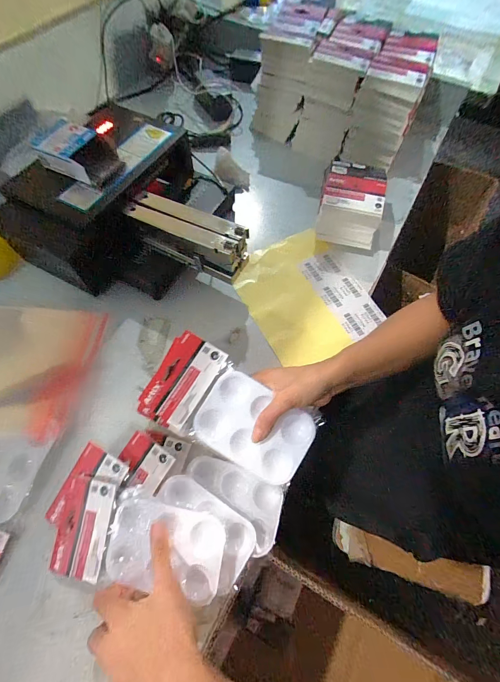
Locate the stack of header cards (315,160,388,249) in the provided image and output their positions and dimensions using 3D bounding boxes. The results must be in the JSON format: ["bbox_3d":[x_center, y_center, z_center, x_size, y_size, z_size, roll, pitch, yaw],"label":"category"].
[{"bbox_3d":[0.179,-0.249,0.535,0.106,0.084,0.135,11,65,4],"label":"stack of header cards"}]

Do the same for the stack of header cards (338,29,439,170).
[{"bbox_3d":[0.294,-0.506,0.612,0.106,0.145,0.237,24,66,10],"label":"stack of header cards"}]

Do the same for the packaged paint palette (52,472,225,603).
[{"bbox_3d":[-0.124,0.214,0.319,0.191,0.023,0.094,5,64,10],"label":"packaged paint palette"}]

